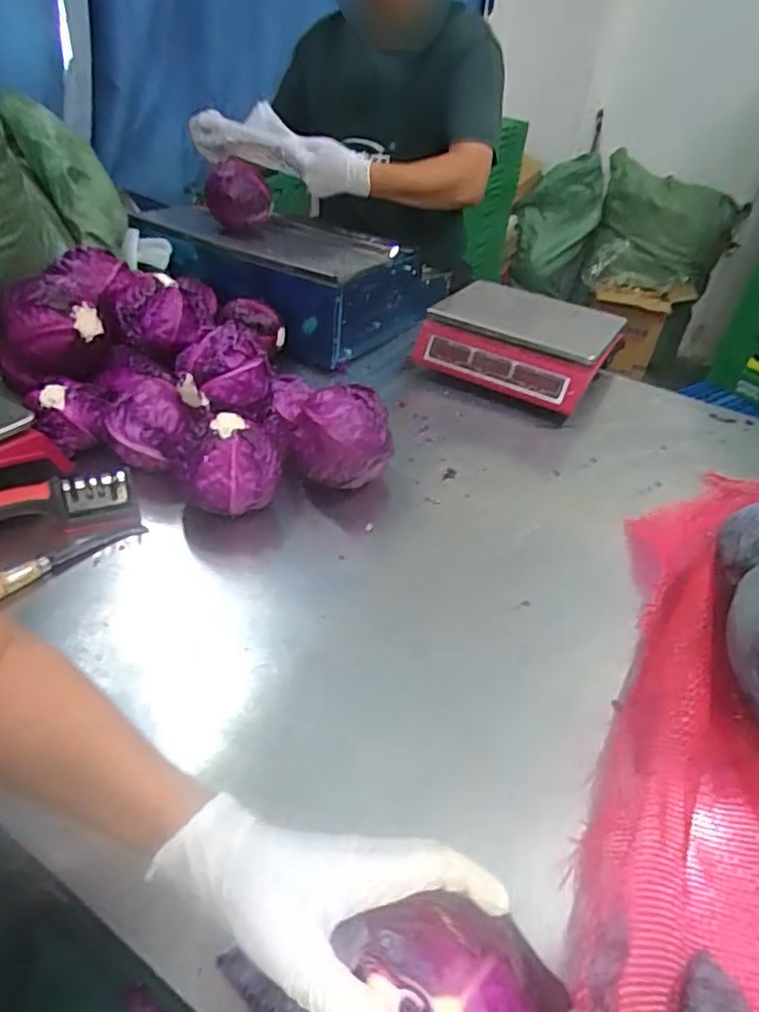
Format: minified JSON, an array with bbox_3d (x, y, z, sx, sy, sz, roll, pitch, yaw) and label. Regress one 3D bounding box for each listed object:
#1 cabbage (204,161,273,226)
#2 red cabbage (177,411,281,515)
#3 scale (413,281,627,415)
[{"bbox_3d":[-0.251,-0.553,1.104,0.110,0.097,0.087,-4,39,-13],"label":"cabbage"},{"bbox_3d":[-0.177,-0.050,0.713,0.103,0.098,0.089,21,40,19],"label":"red cabbage"},{"bbox_3d":[0.246,-0.285,1.103,0.307,0.123,0.228,24,41,22],"label":"scale"}]

